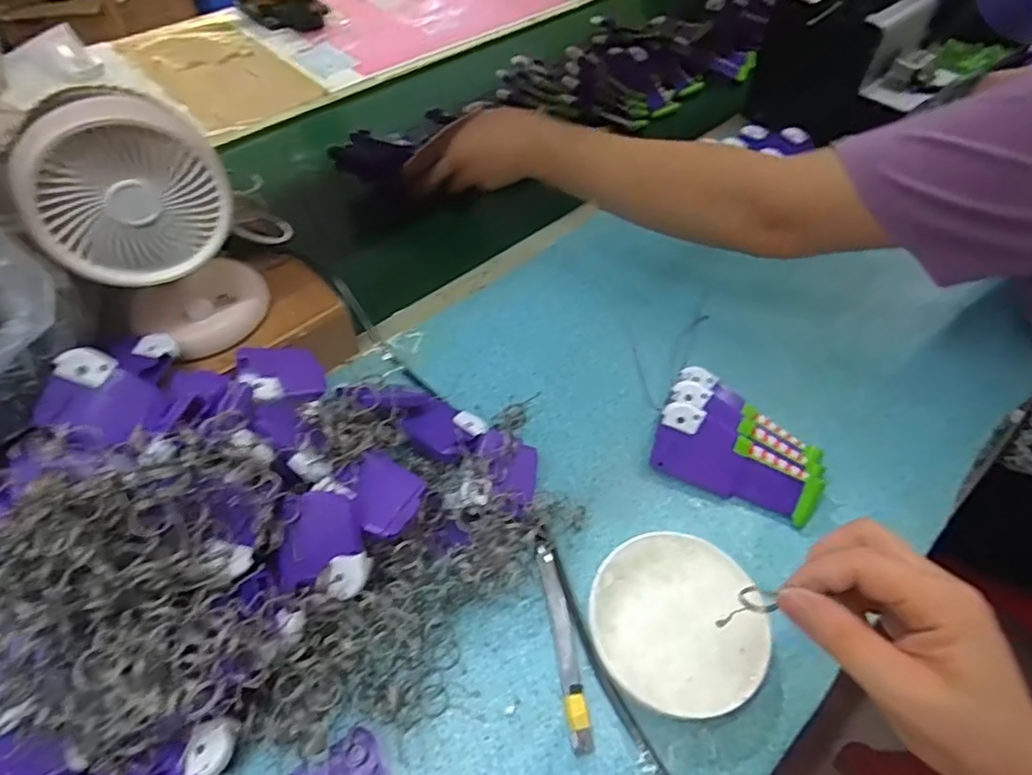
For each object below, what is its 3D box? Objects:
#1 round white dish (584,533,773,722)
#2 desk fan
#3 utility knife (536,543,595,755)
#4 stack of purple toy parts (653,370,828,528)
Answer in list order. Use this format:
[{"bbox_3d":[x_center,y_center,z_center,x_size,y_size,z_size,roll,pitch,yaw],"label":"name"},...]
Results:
[{"bbox_3d":[0.099,0.146,0.367,0.103,0.027,0.102,0,53,0],"label":"round white dish"},{"bbox_3d":[-0.241,-0.102,0.388,0.108,0.170,0.068,-36,60,-24],"label":"desk fan"},{"bbox_3d":[0.030,0.158,0.369,0.015,0.013,0.123,-7,53,-5],"label":"utility knife"},{"bbox_3d":[0.172,0.037,0.446,0.120,0.038,0.094,19,55,15],"label":"stack of purple toy parts"}]

